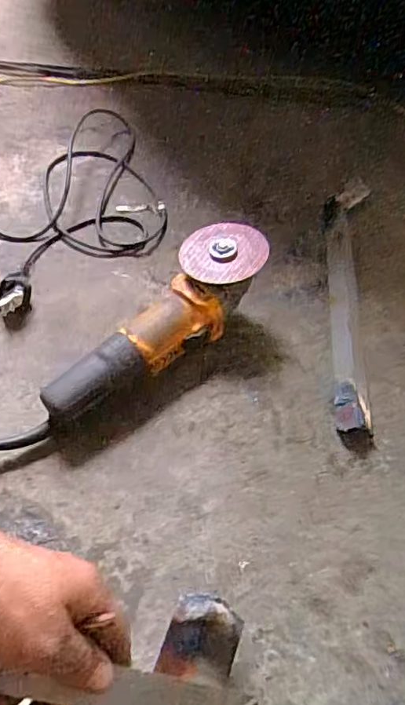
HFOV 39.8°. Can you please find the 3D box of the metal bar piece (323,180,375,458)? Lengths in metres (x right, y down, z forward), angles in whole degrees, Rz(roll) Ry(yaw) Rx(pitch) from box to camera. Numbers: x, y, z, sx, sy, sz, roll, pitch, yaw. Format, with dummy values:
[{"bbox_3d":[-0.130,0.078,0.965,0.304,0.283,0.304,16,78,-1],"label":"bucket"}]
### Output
[{"bbox_3d":[0.174,-0.071,0.676,0.051,0.030,0.413,7,52,7],"label":"metal bar piece"}]

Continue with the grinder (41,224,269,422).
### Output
[{"bbox_3d":[-0.036,-0.020,0.588,0.092,0.100,0.277,31,58,24],"label":"grinder"}]

